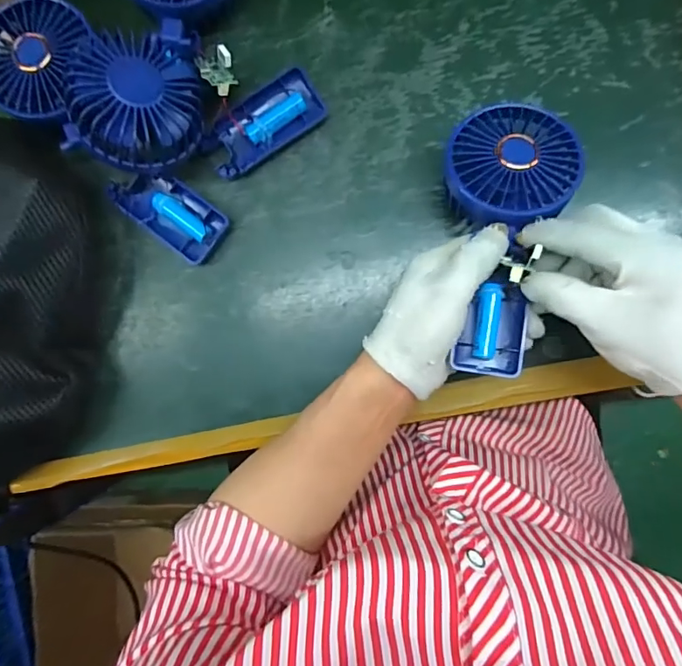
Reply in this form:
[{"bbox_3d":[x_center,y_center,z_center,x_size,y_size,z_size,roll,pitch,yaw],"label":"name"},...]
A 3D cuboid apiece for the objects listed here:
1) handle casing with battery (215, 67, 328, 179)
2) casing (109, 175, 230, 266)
[{"bbox_3d":[-0.059,-0.160,0.376,0.093,0.015,0.042,-35,87,2],"label":"handle casing with battery"},{"bbox_3d":[-0.133,-0.095,0.379,0.089,0.012,0.045,38,91,3],"label":"casing"}]

